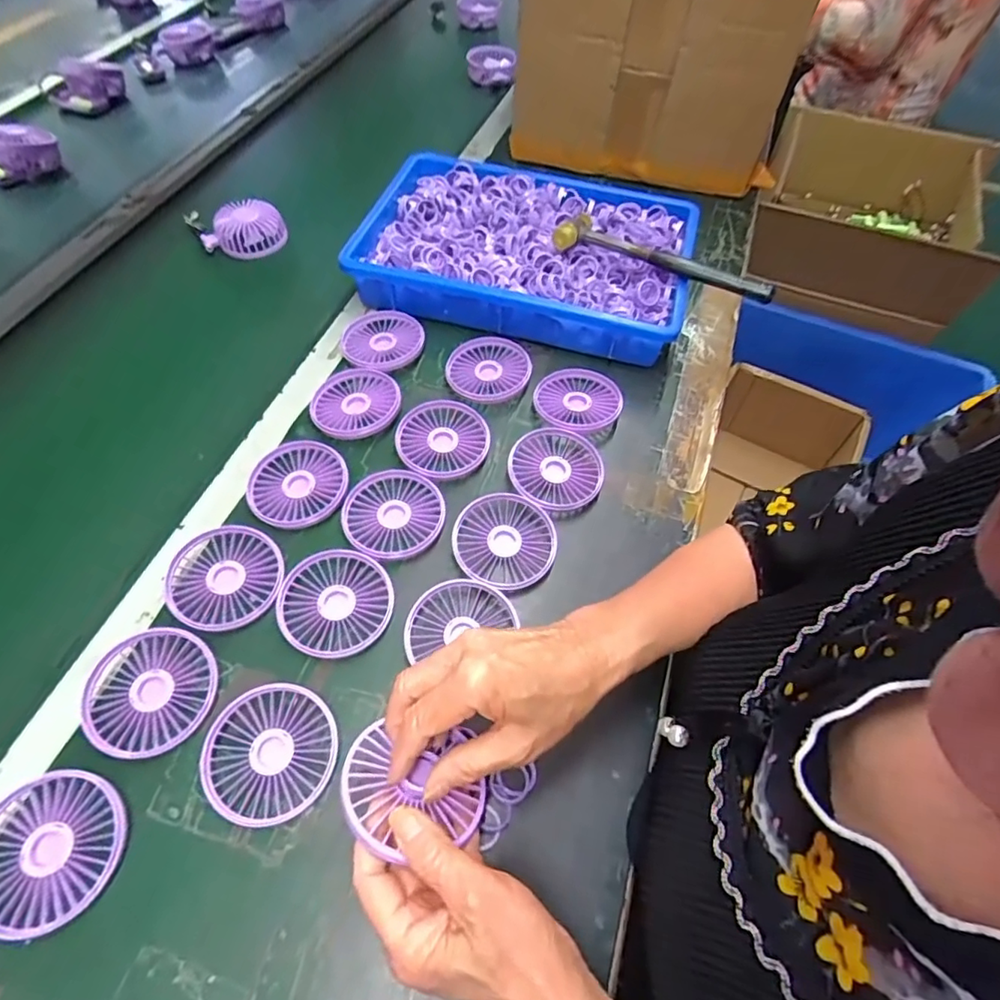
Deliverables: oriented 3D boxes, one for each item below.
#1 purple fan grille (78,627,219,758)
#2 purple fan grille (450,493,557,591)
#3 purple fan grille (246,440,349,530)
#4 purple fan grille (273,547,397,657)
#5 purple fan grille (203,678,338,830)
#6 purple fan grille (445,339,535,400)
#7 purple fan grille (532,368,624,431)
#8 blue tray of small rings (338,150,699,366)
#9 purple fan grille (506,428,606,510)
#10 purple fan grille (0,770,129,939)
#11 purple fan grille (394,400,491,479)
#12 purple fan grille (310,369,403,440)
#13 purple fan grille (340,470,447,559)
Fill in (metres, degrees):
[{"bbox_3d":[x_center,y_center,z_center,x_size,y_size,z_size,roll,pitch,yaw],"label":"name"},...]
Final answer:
[{"bbox_3d":[-0.254,0.138,0.410,0.084,0.014,0.087,0,57,-1],"label":"purple fan grille"},{"bbox_3d":[0.004,0.035,0.484,0.085,0.015,0.085,22,59,13],"label":"purple fan grille"},{"bbox_3d":[-0.181,-0.014,0.510,0.085,0.010,0.087,0,57,-1],"label":"purple fan grille"},{"bbox_3d":[-0.131,0.081,0.450,0.084,0.009,0.087,-15,58,-10],"label":"purple fan grille"},{"bbox_3d":[-0.160,0.176,0.394,0.086,0.014,0.087,0,57,-1],"label":"purple fan grille"},{"bbox_3d":[-0.012,-0.136,0.593,0.085,0.018,0.079,-36,64,-22],"label":"purple fan grille"},{"bbox_3d":[0.080,-0.101,0.576,0.087,0.023,0.082,0,57,-1],"label":"purple fan grille"},{"bbox_3d":[0.029,-0.291,0.670,0.379,0.076,0.250,12,57,7],"label":"blue tray of small rings"},{"bbox_3d":[0.052,-0.026,0.530,0.086,0.021,0.085,0,57,-1],"label":"purple fan grille"},{"bbox_3d":[-0.288,0.223,0.359,0.086,0.017,0.084,0,57,-1],"label":"purple fan grille"},{"bbox_3d":[-0.054,-0.059,0.541,0.088,0.011,0.083,0,57,-1],"label":"purple fan grille"},{"bbox_3d":[-0.140,-0.096,0.560,0.081,0.020,0.086,0,57,-1],"label":"purple fan grille"},{"bbox_3d":[-0.093,0.011,0.497,0.085,0.007,0.087,0,57,-1],"label":"purple fan grille"}]

